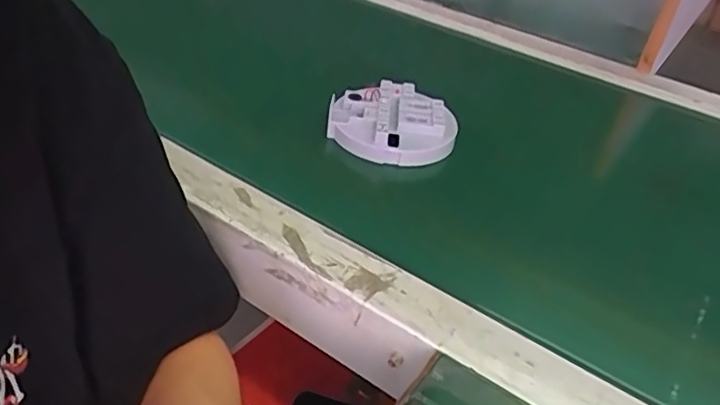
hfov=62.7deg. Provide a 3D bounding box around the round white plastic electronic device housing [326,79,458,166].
[{"bbox_3d":[0.026,-0.068,0.484,0.100,0.023,0.096,5,38,-4],"label":"round white plastic electronic device housing"}]

